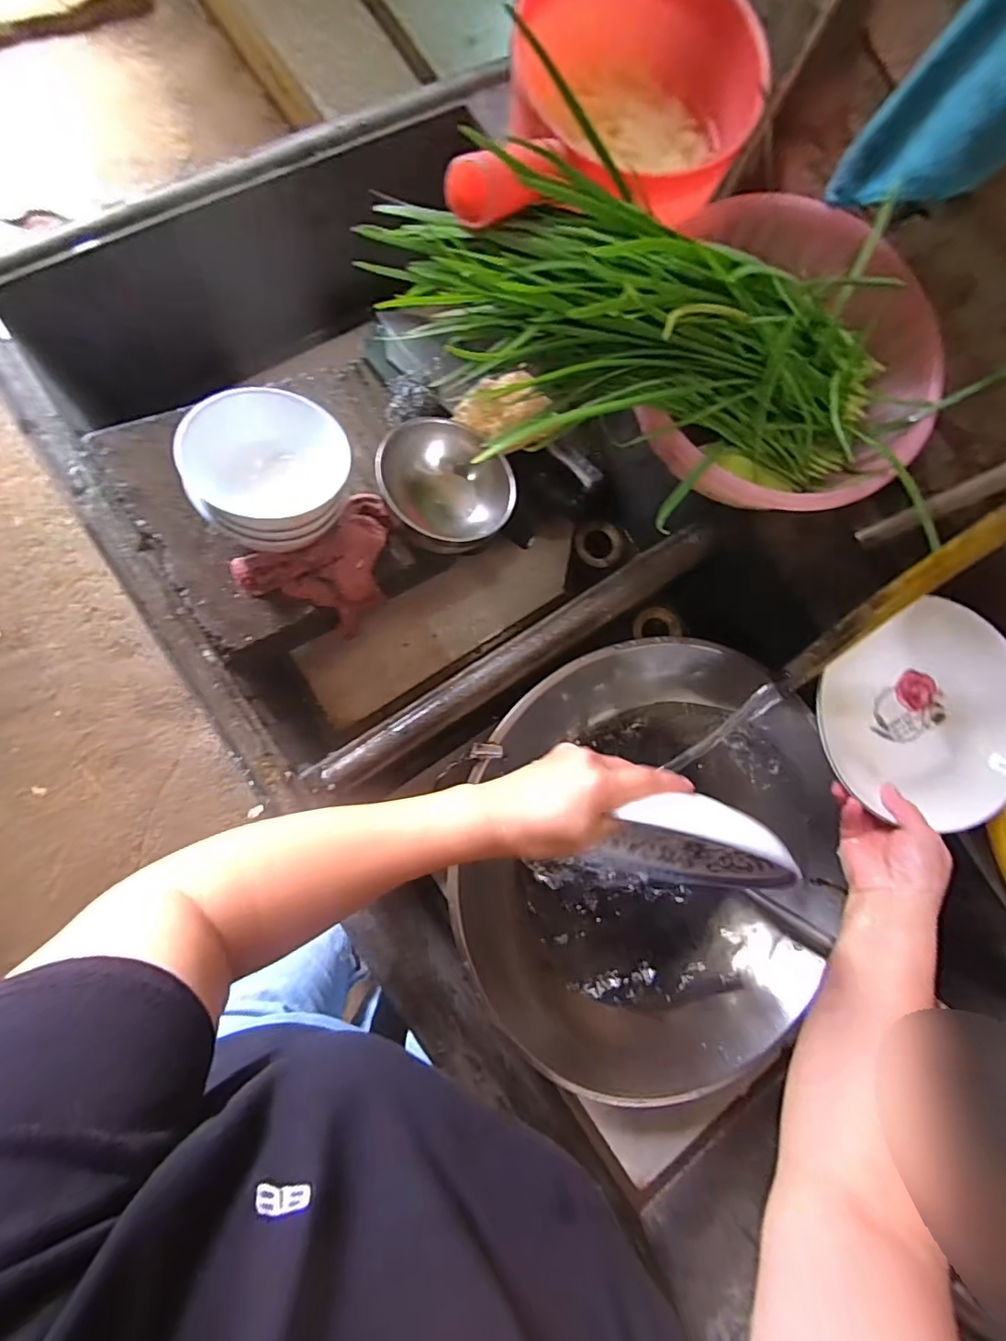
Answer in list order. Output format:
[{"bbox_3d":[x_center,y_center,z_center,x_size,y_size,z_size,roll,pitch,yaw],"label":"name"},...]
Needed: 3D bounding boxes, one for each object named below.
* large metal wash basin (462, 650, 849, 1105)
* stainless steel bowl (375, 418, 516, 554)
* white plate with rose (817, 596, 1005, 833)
[{"bbox_3d":[0.147,0.190,0.535,0.380,0.102,0.417,1,84,-8],"label":"large metal wash basin"},{"bbox_3d":[-0.049,-0.158,0.479,0.116,0.053,0.102,-1,84,-8],"label":"stainless steel bowl"},{"bbox_3d":[0.371,0.053,0.482,0.187,0.049,0.192,1,84,-8],"label":"white plate with rose"}]

